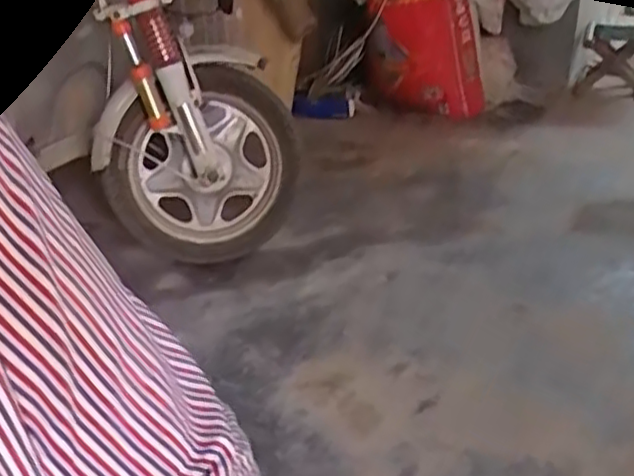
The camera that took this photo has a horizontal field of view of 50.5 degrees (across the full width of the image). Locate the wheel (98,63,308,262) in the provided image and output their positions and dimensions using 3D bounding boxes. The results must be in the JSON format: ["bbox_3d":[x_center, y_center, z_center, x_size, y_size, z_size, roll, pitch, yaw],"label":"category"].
[{"bbox_3d":[-0.239,-0.140,1.453,0.397,0.368,0.155,-17,30,-24],"label":"wheel"}]

